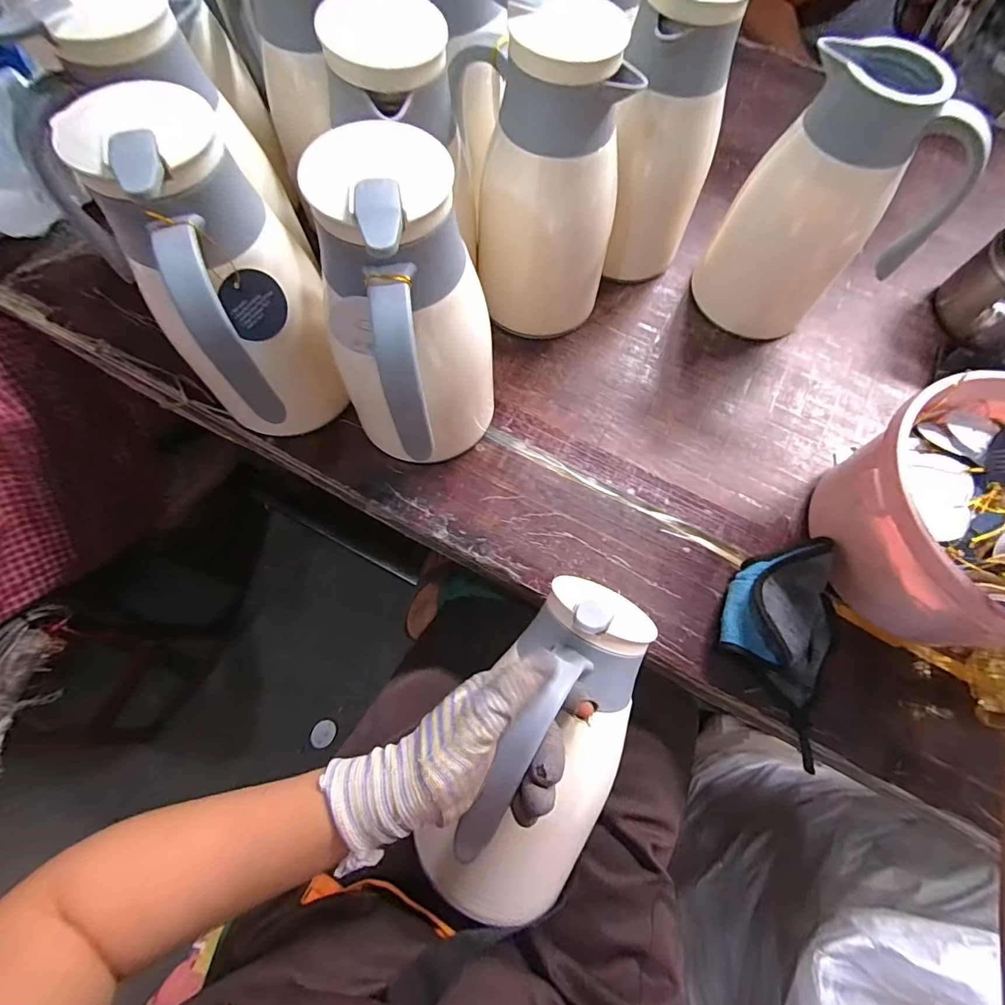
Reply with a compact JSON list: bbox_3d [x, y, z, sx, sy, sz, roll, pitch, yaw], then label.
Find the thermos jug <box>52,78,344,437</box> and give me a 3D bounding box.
[{"bbox_3d":[-0.197,-0.149,0.366,0.113,0.246,0.118,41,73,12],"label":"thermos jug"}]

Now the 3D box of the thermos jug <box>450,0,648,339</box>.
[{"bbox_3d":[0.031,-0.271,0.442,0.127,0.250,0.114,42,73,13],"label":"thermos jug"}]

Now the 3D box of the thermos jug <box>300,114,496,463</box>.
[{"bbox_3d":[-0.064,-0.110,0.374,0.114,0.255,0.138,-1,69,-3],"label":"thermos jug"}]

